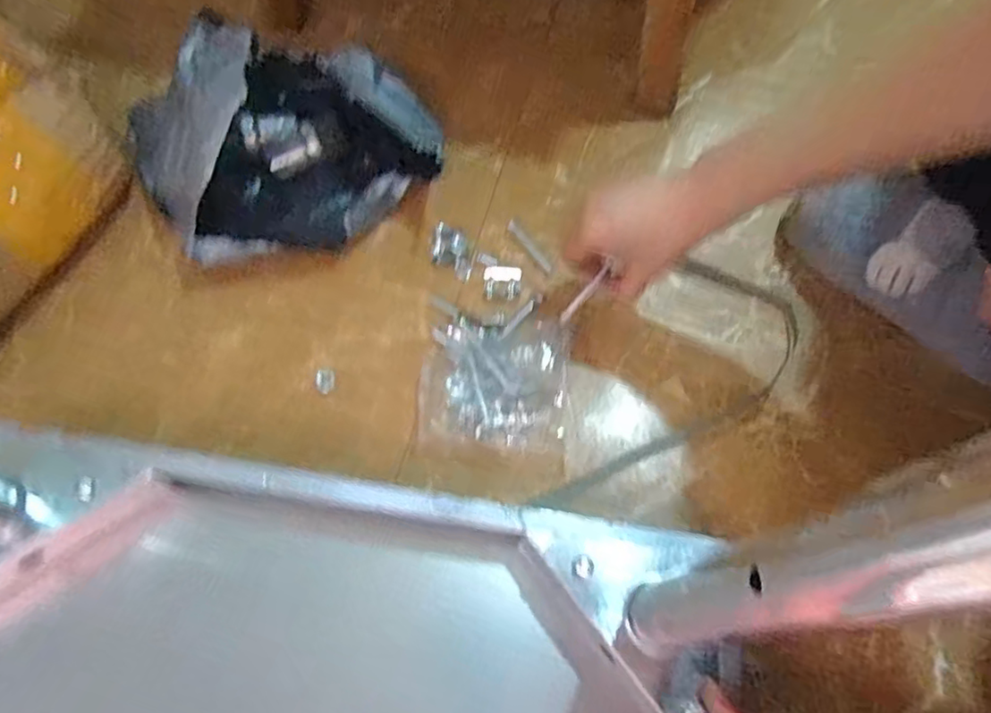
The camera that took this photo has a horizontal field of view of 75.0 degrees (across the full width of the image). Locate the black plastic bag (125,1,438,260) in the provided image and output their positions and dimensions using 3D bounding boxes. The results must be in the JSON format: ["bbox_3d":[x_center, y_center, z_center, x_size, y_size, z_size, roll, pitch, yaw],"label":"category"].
[{"bbox_3d":[-0.166,-0.170,0.504,0.211,0.123,0.150,-25,67,-15],"label":"black plastic bag"}]

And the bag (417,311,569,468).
[{"bbox_3d":[0.000,0.016,0.472,0.106,0.022,0.109,8,63,1],"label":"bag"}]

